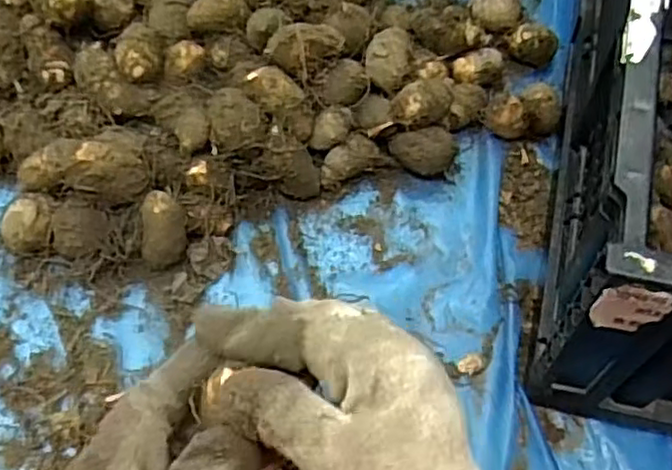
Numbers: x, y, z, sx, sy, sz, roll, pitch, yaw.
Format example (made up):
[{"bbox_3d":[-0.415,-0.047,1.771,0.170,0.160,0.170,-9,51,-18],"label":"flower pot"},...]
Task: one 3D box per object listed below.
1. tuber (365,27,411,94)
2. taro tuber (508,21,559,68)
[{"bbox_3d":[0.042,-0.141,0.526,0.035,0.030,0.045,13,63,3],"label":"tuber"},{"bbox_3d":[0.176,-0.171,0.592,0.040,0.034,0.030,5,64,-1],"label":"taro tuber"}]

